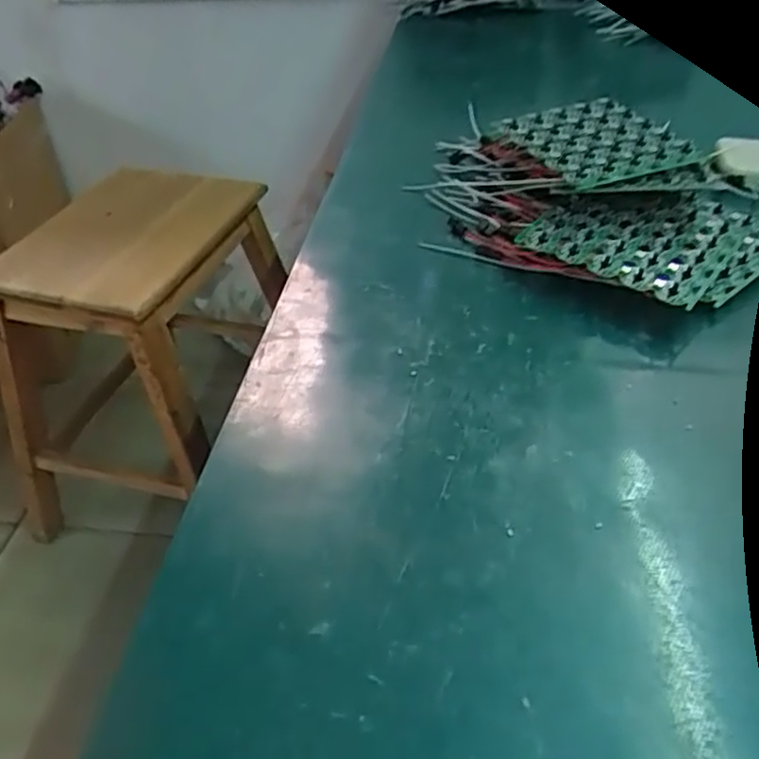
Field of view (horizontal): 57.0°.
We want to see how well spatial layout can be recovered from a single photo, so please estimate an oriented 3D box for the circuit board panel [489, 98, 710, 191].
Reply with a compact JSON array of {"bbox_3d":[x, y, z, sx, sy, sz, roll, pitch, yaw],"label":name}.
[{"bbox_3d":[0.159,-0.177,0.511,0.109,0.020,0.113,-13,42,-15],"label":"circuit board panel"}]

